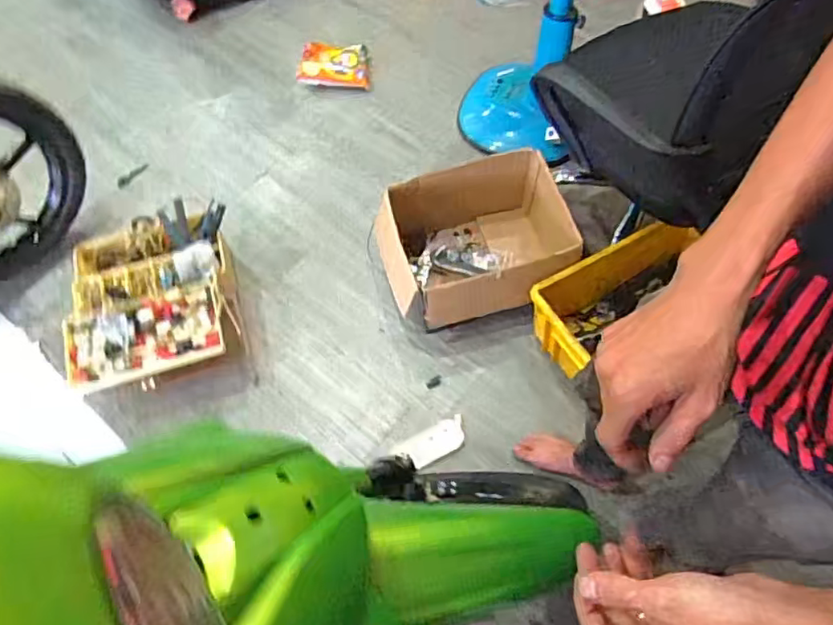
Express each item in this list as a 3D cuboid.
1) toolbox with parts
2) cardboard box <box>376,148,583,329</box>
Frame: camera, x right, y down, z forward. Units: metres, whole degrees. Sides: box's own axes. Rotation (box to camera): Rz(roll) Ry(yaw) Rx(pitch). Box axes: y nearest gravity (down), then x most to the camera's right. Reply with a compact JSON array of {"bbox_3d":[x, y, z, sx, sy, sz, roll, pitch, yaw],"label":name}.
[{"bbox_3d":[-0.588,-0.035,1.330,0.331,0.245,0.447,-15,64,-5],"label":"toolbox with parts"},{"bbox_3d":[0.151,-0.146,1.363,0.415,0.252,0.315,-18,65,-6],"label":"cardboard box"}]

